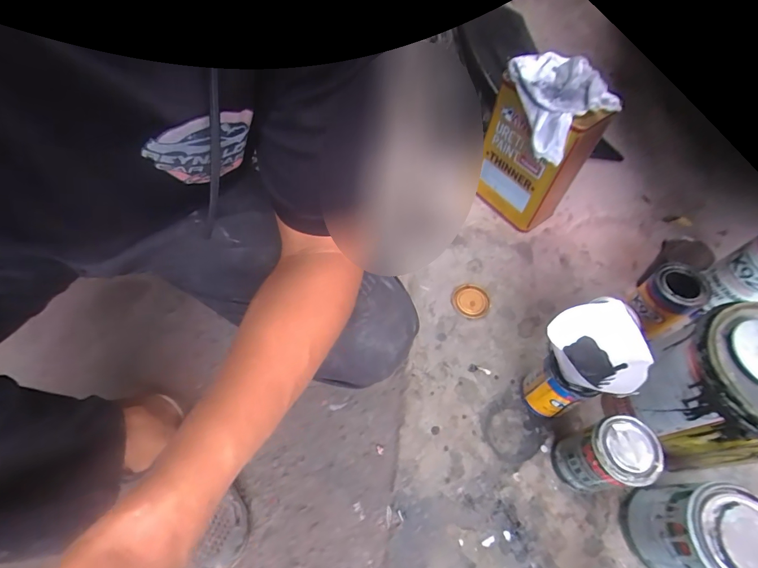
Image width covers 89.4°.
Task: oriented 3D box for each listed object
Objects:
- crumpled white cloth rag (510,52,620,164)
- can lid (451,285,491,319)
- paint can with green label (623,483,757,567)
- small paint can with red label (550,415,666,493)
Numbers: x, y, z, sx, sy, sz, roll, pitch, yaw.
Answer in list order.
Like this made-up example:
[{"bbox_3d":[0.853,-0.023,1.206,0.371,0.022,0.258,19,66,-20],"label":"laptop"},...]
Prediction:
[{"bbox_3d":[0.265,-0.287,0.587,0.163,0.134,0.046,47,25,-1],"label":"crumpled white cloth rag"},{"bbox_3d":[0.163,0.029,0.679,0.060,0.017,0.068,-22,62,-14],"label":"can lid"},{"bbox_3d":[0.370,0.292,0.444,0.099,0.133,0.097,1,59,-1],"label":"paint can with green label"},{"bbox_3d":[0.280,0.219,0.485,0.068,0.147,0.070,1,59,-1],"label":"small paint can with red label"}]

